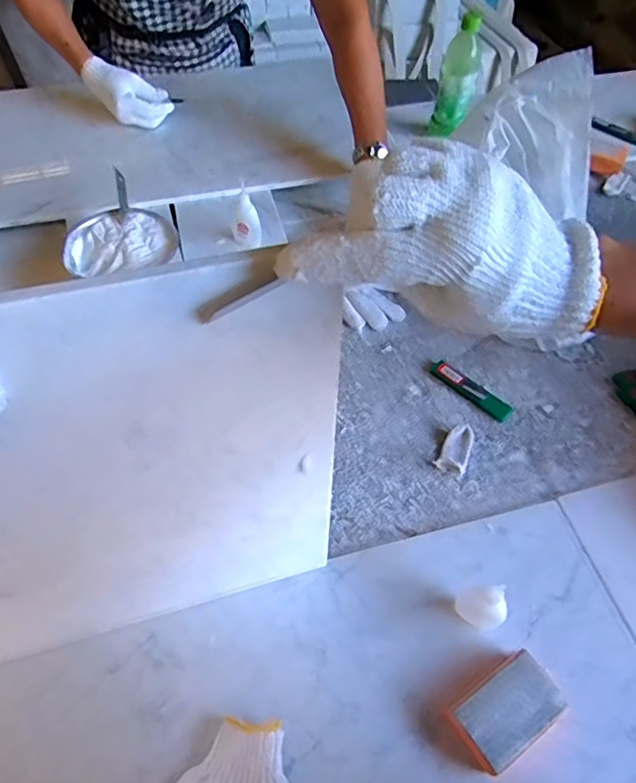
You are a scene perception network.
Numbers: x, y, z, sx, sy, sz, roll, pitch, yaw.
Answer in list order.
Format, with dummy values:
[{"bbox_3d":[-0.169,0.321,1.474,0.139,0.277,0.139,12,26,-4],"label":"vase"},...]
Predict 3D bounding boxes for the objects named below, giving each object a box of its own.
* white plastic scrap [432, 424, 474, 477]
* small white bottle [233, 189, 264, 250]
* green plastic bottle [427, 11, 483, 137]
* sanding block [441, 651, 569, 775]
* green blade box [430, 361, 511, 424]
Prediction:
[{"bbox_3d":[0.171,0.069,0.677,0.035,0.017,0.067,25,58,15],"label":"white plastic scrap"},{"bbox_3d":[-0.103,-0.250,0.795,0.042,0.075,0.044,-7,56,-6],"label":"small white bottle"},{"bbox_3d":[0.249,-0.556,0.993,0.064,0.195,0.055,10,56,5],"label":"green plastic bottle"},{"bbox_3d":[0.170,0.286,0.500,0.092,0.032,0.059,-28,61,-19],"label":"sanding block"},{"bbox_3d":[0.202,-0.003,0.732,0.029,0.009,0.115,-39,65,-25],"label":"green blade box"}]

